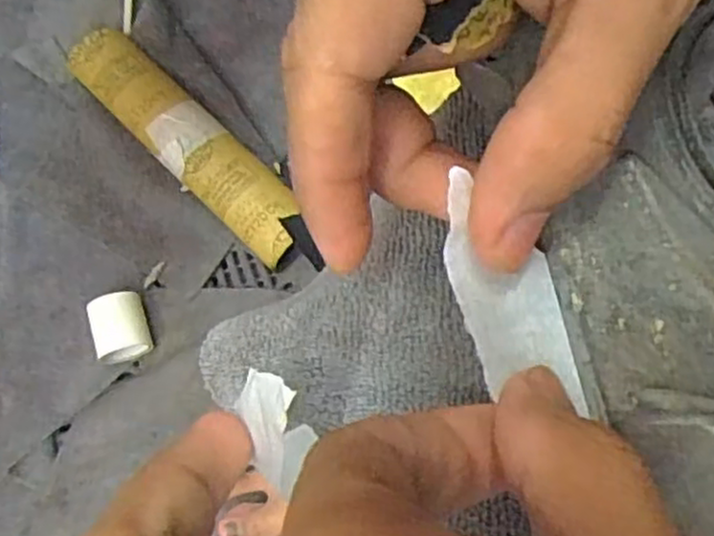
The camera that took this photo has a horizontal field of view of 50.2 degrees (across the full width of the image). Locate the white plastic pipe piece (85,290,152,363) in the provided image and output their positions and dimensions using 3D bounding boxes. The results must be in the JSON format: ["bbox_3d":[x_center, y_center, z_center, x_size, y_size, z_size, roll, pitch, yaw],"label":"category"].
[{"bbox_3d":[-0.205,0.052,0.661,0.047,0.040,0.054,-17,70,-6],"label":"white plastic pipe piece"}]

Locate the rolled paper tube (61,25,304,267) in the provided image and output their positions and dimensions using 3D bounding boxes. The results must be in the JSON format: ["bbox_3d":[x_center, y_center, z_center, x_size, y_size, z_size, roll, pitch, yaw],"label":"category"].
[{"bbox_3d":[-0.155,-0.116,0.710,0.273,0.061,0.064,43,75,15],"label":"rolled paper tube"}]

